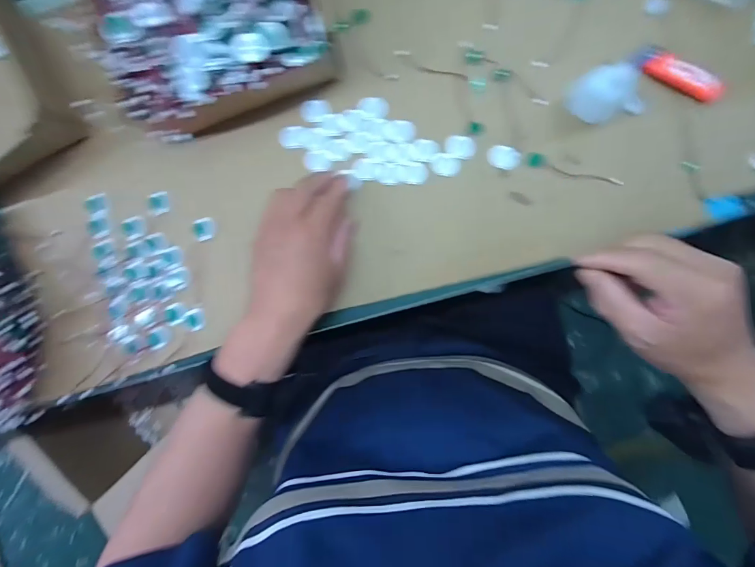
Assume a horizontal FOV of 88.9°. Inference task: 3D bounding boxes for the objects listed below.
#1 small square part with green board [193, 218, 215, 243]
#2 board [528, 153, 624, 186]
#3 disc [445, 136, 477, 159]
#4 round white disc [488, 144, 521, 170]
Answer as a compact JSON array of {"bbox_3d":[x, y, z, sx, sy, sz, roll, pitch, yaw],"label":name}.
[{"bbox_3d":[-0.187,-0.058,0.411,0.022,0.004,0.024,-11,90,5],"label":"small square part with green board"},{"bbox_3d":[0.201,-0.116,0.393,0.094,0.009,0.015,18,93,4],"label":"board"},{"bbox_3d":[0.087,-0.143,0.401,0.031,0.004,0.022,12,92,4],"label":"disc"},{"bbox_3d":[0.132,-0.132,0.401,0.033,0.004,0.024,16,92,4],"label":"round white disc"}]

